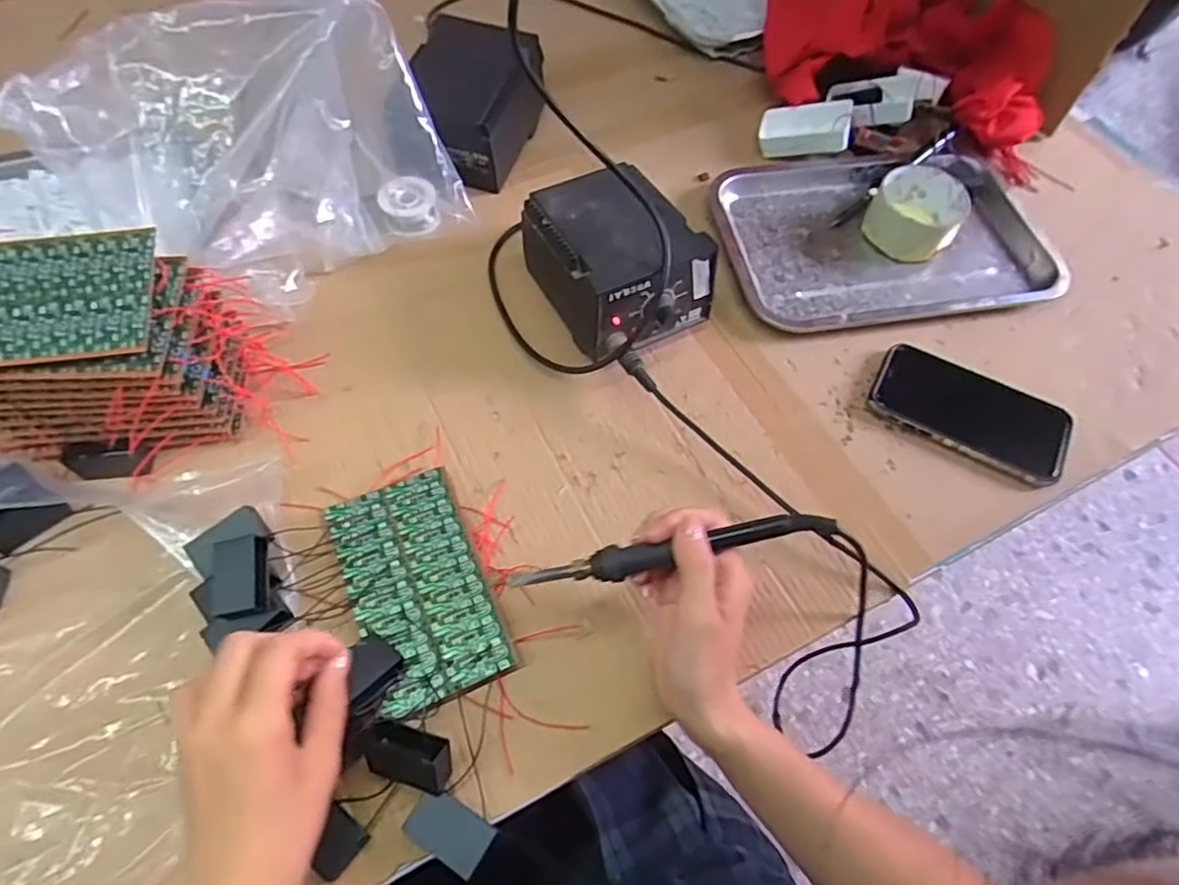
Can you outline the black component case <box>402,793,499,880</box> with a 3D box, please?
[{"bbox_3d":[-0.081,0.226,0.380,0.048,0.020,0.028,29,63,12],"label":"black component case"}]

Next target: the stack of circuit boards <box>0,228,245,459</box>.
[{"bbox_3d":[-0.360,-0.060,0.470,0.179,0.122,0.119,-1,61,-4],"label":"stack of circuit boards"}]

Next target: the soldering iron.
[{"bbox_3d":[0.047,0.065,0.391,0.196,0.016,0.018,-13,61,7],"label":"soldering iron"}]

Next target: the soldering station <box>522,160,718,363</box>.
[{"bbox_3d":[0.024,-0.154,0.557,0.110,0.093,0.152,-24,65,-16],"label":"soldering station"}]

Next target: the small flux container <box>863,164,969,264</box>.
[{"bbox_3d":[0.316,-0.224,0.628,0.081,0.056,0.086,26,63,11],"label":"small flux container"}]

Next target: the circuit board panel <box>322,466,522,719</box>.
[{"bbox_3d":[-0.119,0.099,0.454,0.089,0.015,0.159,-21,64,-14],"label":"circuit board panel"}]

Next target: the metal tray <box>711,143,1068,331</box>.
[{"bbox_3d":[0.294,-0.213,0.640,0.325,0.029,0.228,-9,62,-9],"label":"metal tray"}]

